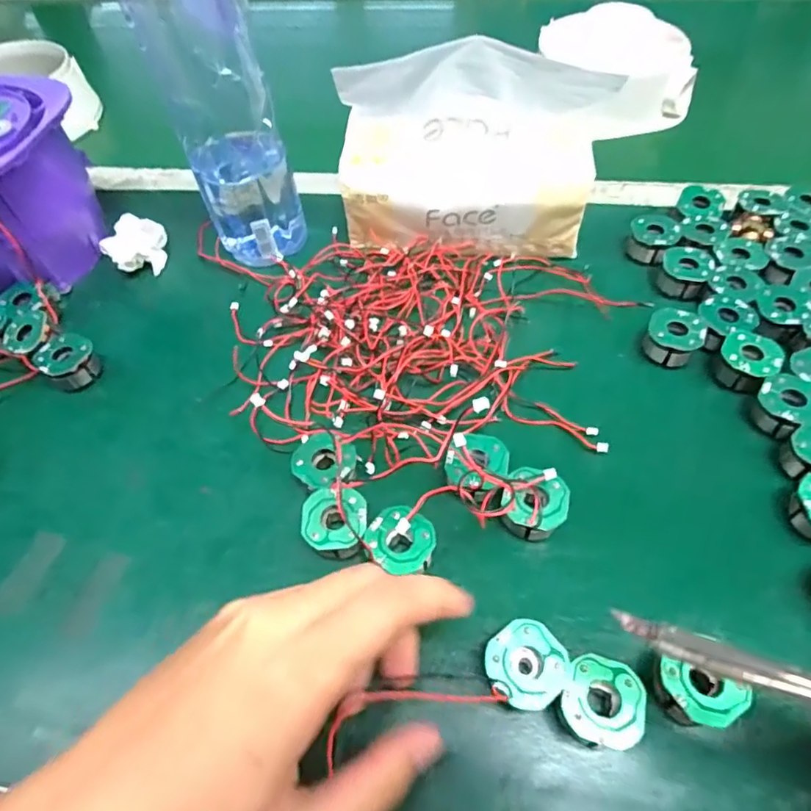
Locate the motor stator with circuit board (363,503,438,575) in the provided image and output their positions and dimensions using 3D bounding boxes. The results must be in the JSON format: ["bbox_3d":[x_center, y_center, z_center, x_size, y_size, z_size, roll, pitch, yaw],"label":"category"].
[{"bbox_3d":[-0.002,0.064,0.258,0.031,0.023,0.029,-1,56,1],"label":"motor stator with circuit board"}]

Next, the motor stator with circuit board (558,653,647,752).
[{"bbox_3d":[0.076,0.119,0.215,0.030,0.020,0.032,-1,56,1],"label":"motor stator with circuit board"}]

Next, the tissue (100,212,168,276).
[{"bbox_3d":[-0.194,-0.117,0.392,0.040,0.021,0.047,-38,62,-20],"label":"tissue"}]

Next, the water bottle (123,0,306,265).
[{"bbox_3d":[-0.111,-0.182,0.320,0.067,0.207,0.066,-19,57,-11],"label":"water bottle"}]

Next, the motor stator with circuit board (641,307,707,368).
[{"bbox_3d":[0.158,-0.039,0.323,0.030,0.025,0.028,19,59,14],"label":"motor stator with circuit board"}]

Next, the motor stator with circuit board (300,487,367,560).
[{"bbox_3d":[-0.033,0.060,0.261,0.030,0.022,0.033,-1,56,1],"label":"motor stator with circuit board"}]

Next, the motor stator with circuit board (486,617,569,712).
[{"bbox_3d":[0.048,0.108,0.224,0.030,0.023,0.030,-38,63,-21],"label":"motor stator with circuit board"}]

